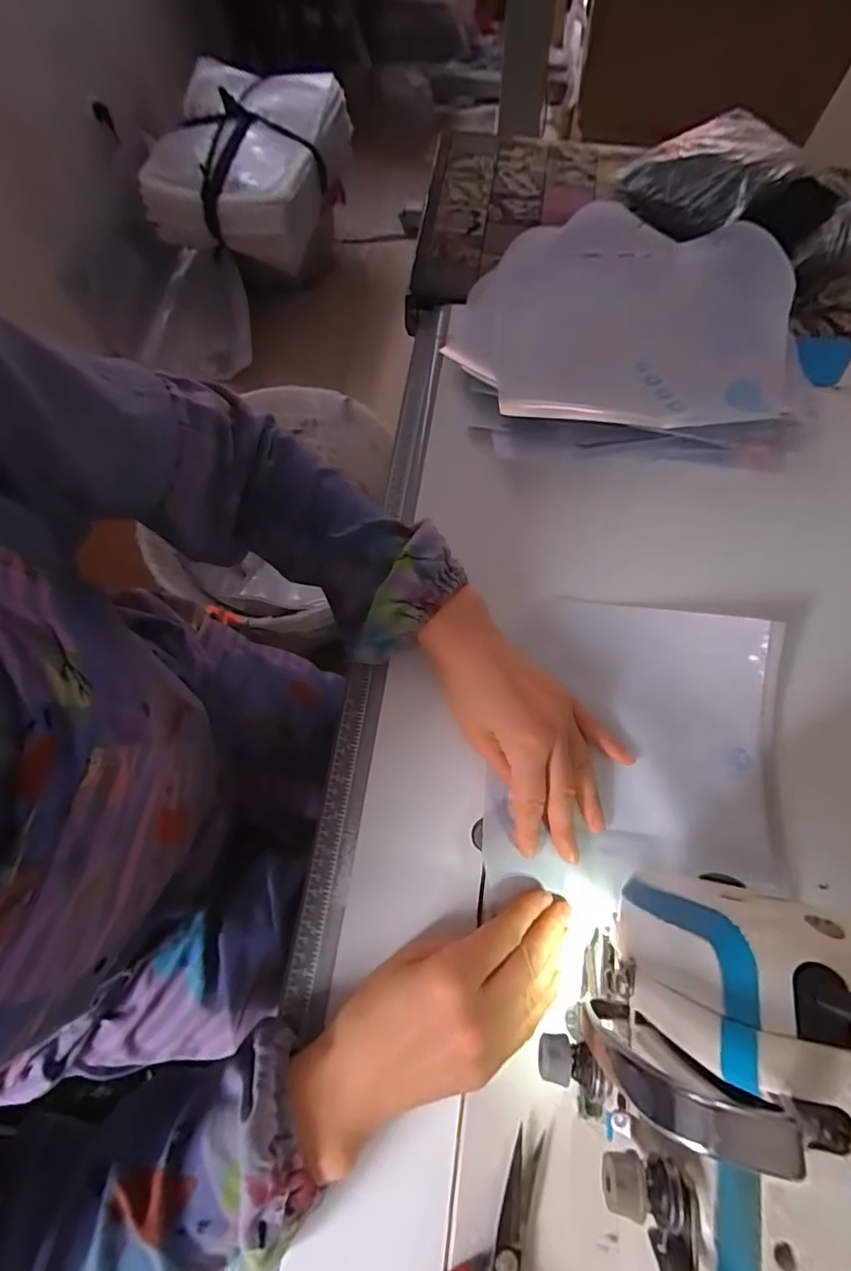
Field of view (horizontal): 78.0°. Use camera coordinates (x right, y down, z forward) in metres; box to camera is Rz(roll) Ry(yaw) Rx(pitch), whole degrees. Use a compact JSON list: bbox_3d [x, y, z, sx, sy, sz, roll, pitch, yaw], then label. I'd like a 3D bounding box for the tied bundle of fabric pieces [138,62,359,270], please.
[{"bbox_3d":[-0.444,-1.205,1.343,0.415,0.263,0.463,10,70,4],"label":"tied bundle of fabric pieces"}]

